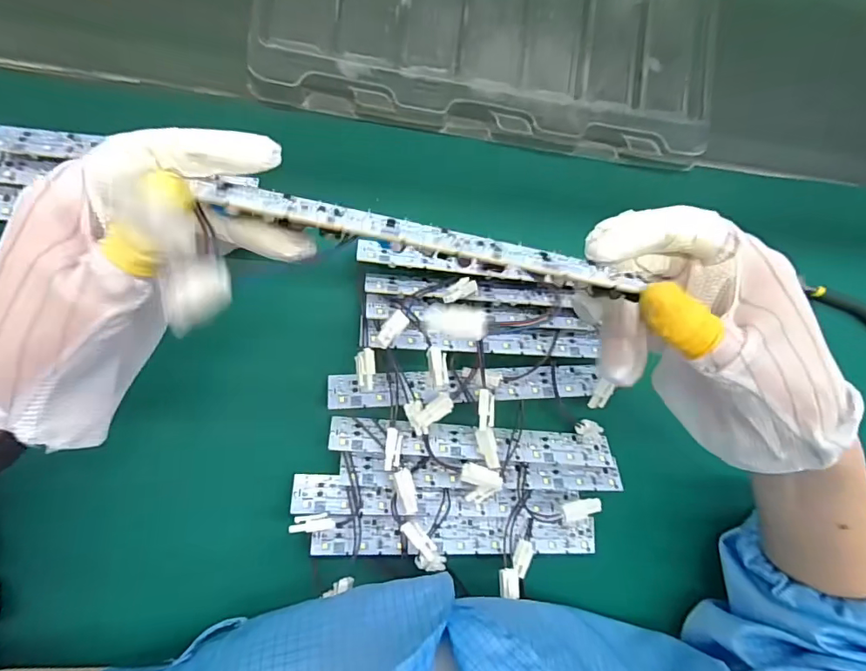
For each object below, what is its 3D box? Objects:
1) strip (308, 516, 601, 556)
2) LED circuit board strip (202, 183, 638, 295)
[{"bbox_3d":[0.019,0.134,0.326,0.190,0.009,0.024,4,76,-9],"label":"strip"},{"bbox_3d":[0.000,-0.038,0.192,0.170,0.023,0.004,11,124,-8],"label":"LED circuit board strip"}]

